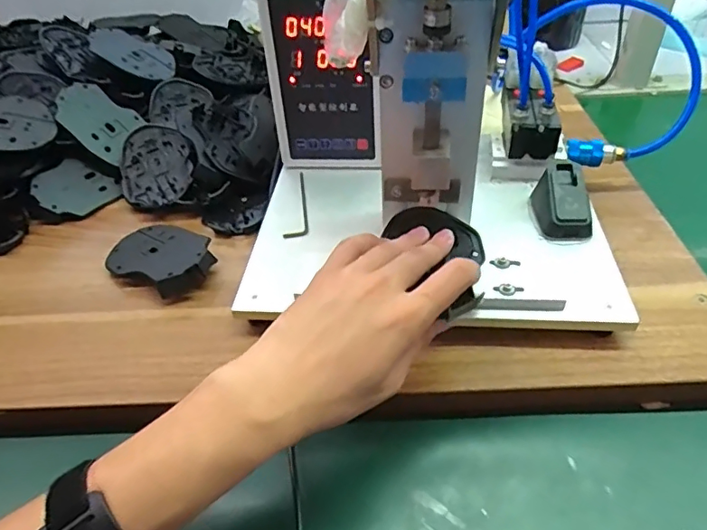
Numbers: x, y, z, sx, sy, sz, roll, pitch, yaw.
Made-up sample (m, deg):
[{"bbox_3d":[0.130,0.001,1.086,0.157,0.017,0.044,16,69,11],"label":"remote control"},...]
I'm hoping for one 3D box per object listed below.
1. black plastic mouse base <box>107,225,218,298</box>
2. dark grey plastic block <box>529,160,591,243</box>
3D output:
[{"bbox_3d":[-0.178,-0.012,0.488,0.107,0.023,0.070,28,52,30],"label":"black plastic mouse base"},{"bbox_3d":[0.181,-0.055,0.467,0.042,0.037,0.067,-2,42,3],"label":"dark grey plastic block"}]

